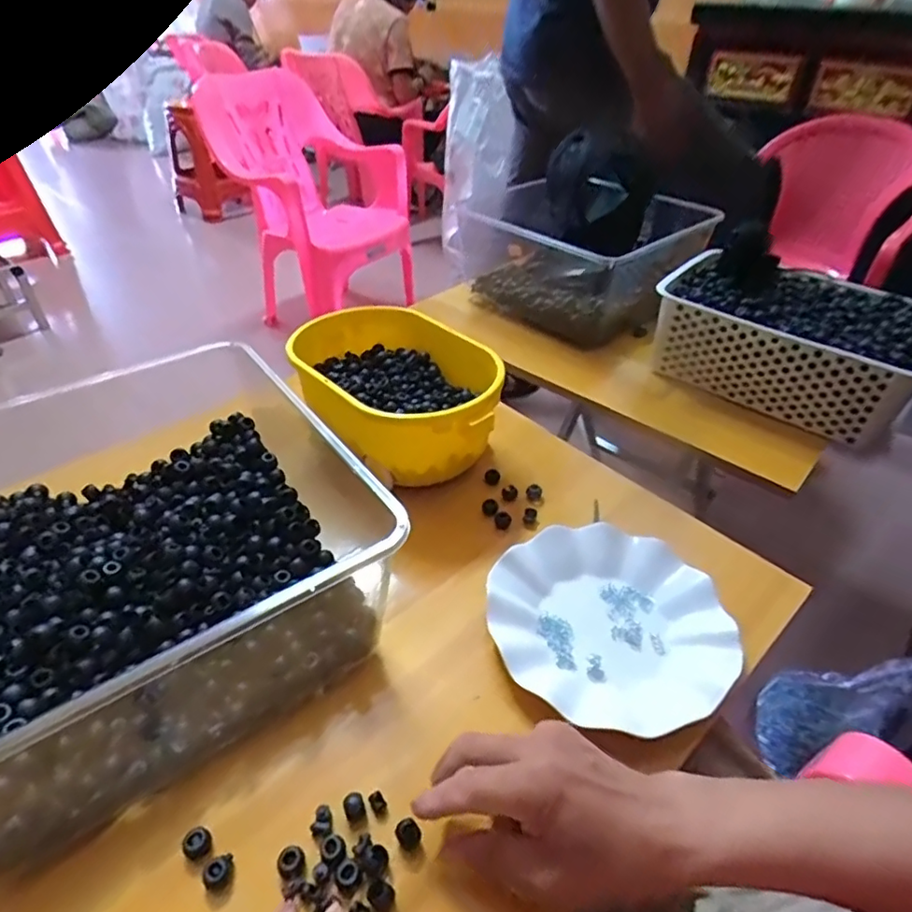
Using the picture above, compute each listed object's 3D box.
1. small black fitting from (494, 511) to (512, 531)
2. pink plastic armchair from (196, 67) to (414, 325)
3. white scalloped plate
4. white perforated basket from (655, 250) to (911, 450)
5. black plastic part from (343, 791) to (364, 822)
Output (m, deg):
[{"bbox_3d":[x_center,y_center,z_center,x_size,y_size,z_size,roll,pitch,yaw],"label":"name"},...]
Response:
[{"bbox_3d":[0.044,0.061,0.552,0.016,0.010,0.015,5,39,4],"label":"small black fitting"},{"bbox_3d":[-0.392,-0.761,1.738,0.497,0.590,0.481,27,45,29],"label":"pink plastic armchair"},{"bbox_3d":[0.120,0.125,0.458,0.179,0.024,0.170,1,39,-1],"label":"white scalloped plate"},{"bbox_3d":[0.411,-0.141,0.726,0.300,0.109,0.195,27,45,28],"label":"white perforated basket"},{"bbox_3d":[-0.062,0.214,0.356,0.012,0.007,0.014,-17,42,-22],"label":"black plastic part"}]

